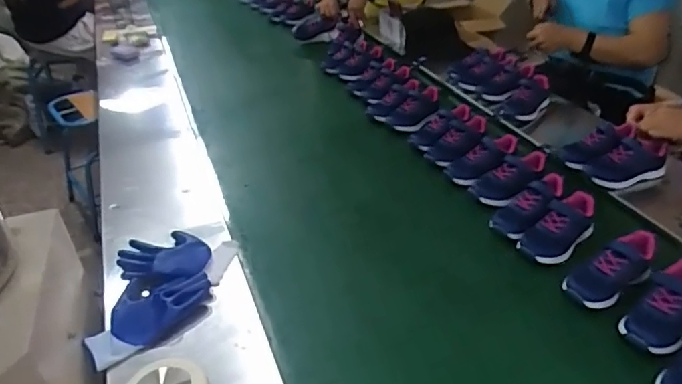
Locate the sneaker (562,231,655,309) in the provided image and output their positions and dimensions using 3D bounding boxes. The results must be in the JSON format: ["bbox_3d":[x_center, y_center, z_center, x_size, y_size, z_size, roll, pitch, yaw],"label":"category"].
[{"bbox_3d":[0.469,0.128,0.878,0.184,0.071,0.082,-30,43,-15],"label":"sneaker"}]

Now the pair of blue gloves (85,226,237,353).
[{"bbox_3d":[-0.311,0.164,0.910,0.162,0.035,0.264,-11,37,-12],"label":"pair of blue gloves"}]

